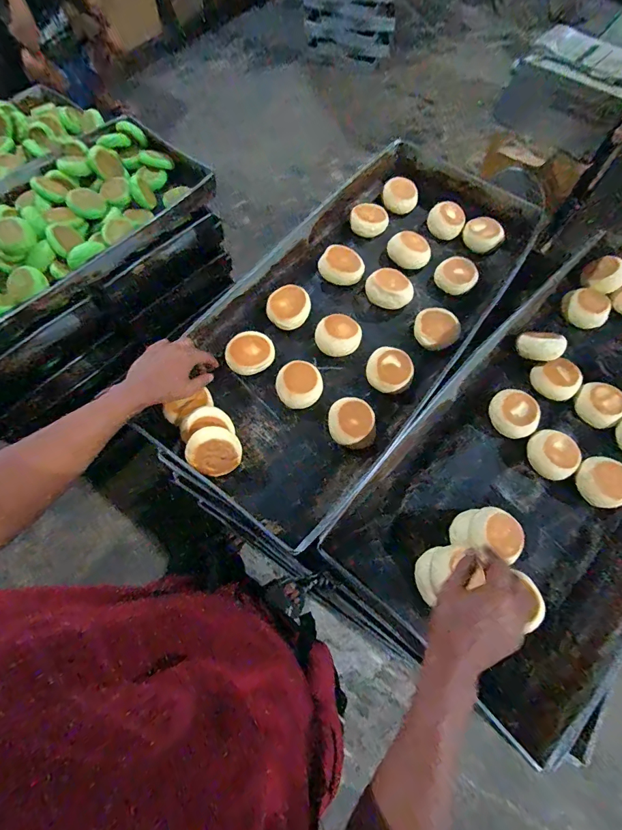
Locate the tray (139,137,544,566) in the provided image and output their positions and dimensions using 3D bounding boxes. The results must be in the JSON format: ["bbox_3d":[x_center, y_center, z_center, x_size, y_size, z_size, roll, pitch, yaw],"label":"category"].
[{"bbox_3d":[0.091,-0.197,0.716,0.390,0.065,0.840,36,72,13],"label":"tray"}]

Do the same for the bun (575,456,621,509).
[{"bbox_3d":[0.457,0.105,0.607,0.079,0.034,0.076,-12,69,-6],"label":"bun"}]

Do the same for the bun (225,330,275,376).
[{"bbox_3d":[-0.103,-0.109,0.670,0.074,0.030,0.081,0,68,-1],"label":"bun"}]

